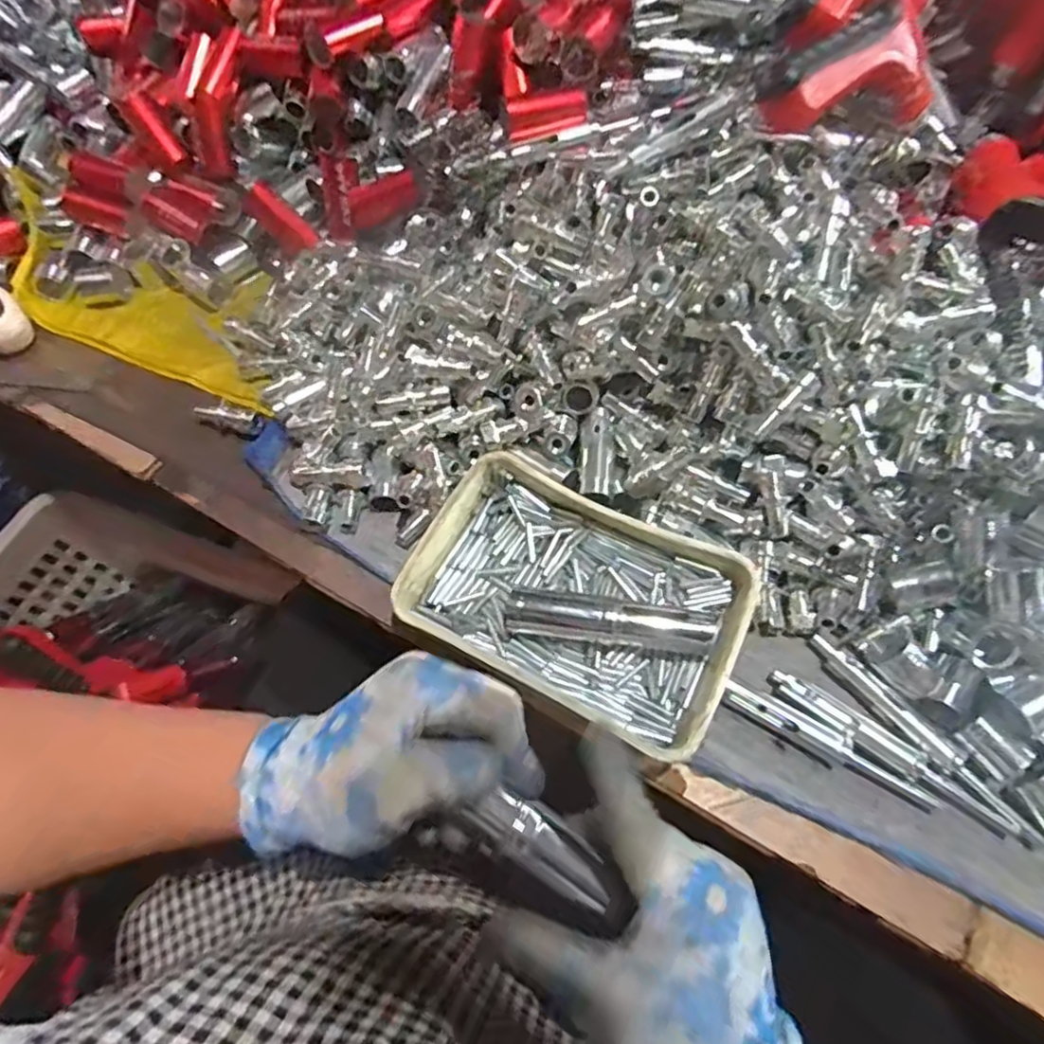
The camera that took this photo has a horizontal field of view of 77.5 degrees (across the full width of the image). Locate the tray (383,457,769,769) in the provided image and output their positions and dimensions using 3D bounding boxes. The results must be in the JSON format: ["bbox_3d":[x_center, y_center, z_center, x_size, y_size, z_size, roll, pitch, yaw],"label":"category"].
[{"bbox_3d":[0.034,0.048,0.416,0.200,0.034,0.128,25,68,13],"label":"tray"}]

